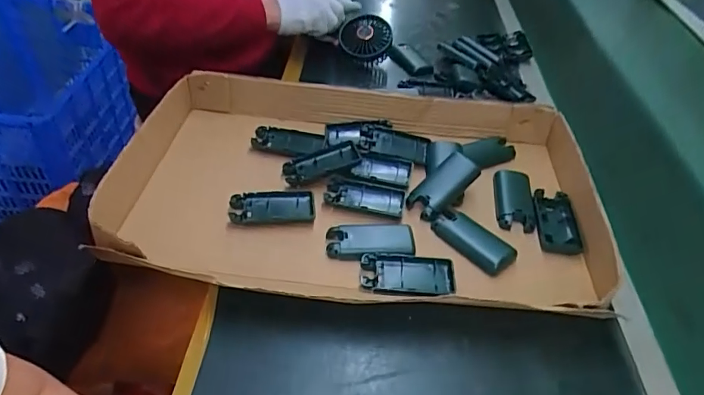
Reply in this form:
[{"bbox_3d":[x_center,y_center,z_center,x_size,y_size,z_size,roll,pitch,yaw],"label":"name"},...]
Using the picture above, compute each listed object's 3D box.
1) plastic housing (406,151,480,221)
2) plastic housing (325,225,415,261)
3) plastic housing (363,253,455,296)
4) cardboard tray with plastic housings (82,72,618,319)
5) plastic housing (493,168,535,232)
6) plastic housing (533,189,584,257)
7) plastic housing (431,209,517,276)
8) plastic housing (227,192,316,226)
[{"bbox_3d":[0.107,-0.012,0.560,0.088,0.025,0.038,-42,57,-5],"label":"plastic housing"},{"bbox_3d":[0.020,0.047,0.506,0.092,0.011,0.045,-2,45,-8],"label":"plastic housing"},{"bbox_3d":[0.057,0.080,0.479,0.094,0.010,0.044,5,44,-2],"label":"plastic housing"},{"bbox_3d":[0.004,-0.020,0.558,0.557,0.054,0.335,2,44,-4],"label":"cardboard tray with plastic housings"},{"bbox_3d":[0.197,-0.001,0.574,0.043,0.016,0.093,8,44,2],"label":"plastic housing"},{"bbox_3d":[0.240,0.029,0.551,0.049,0.013,0.090,8,44,2],"label":"plastic housing"},{"bbox_3d":[0.132,0.046,0.519,0.041,0.013,0.093,-31,55,-32],"label":"plastic housing"},{"bbox_3d":[-0.090,0.011,0.538,0.094,0.013,0.043,-1,44,-8],"label":"plastic housing"}]

